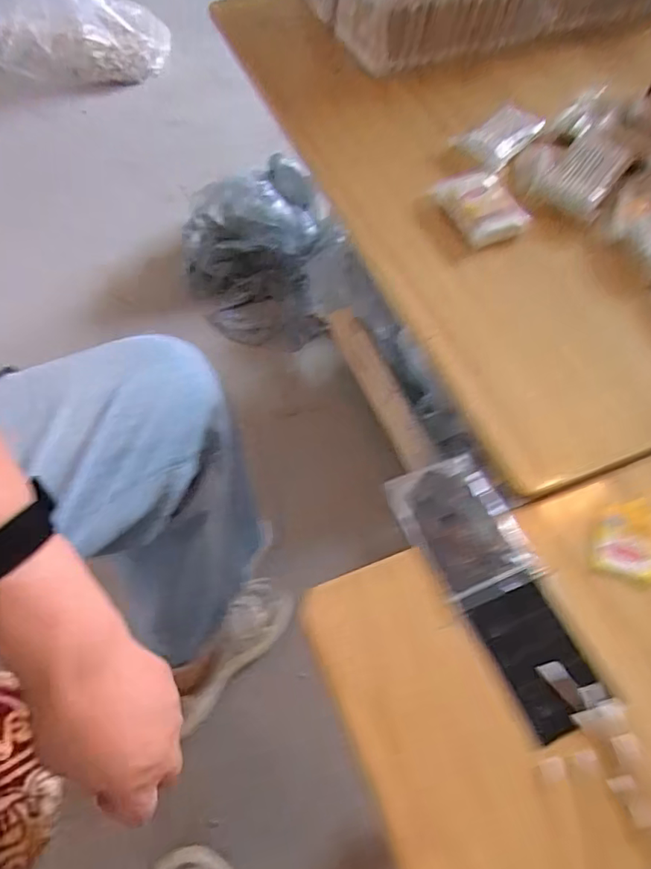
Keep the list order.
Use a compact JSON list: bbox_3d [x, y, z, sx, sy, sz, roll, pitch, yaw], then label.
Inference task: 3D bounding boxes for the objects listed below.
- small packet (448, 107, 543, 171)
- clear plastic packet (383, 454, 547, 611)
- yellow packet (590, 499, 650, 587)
[{"bbox_3d":[0.182,-0.310,0.592,0.088,0.013,0.058,-36,67,-20],"label":"small packet"},{"bbox_3d":[0.093,0.063,0.392,0.072,0.005,0.098,-20,62,-13],"label":"clear plastic packet"},{"bbox_3d":[0.211,0.074,0.389,0.049,0.004,0.063,38,66,19],"label":"yellow packet"}]

